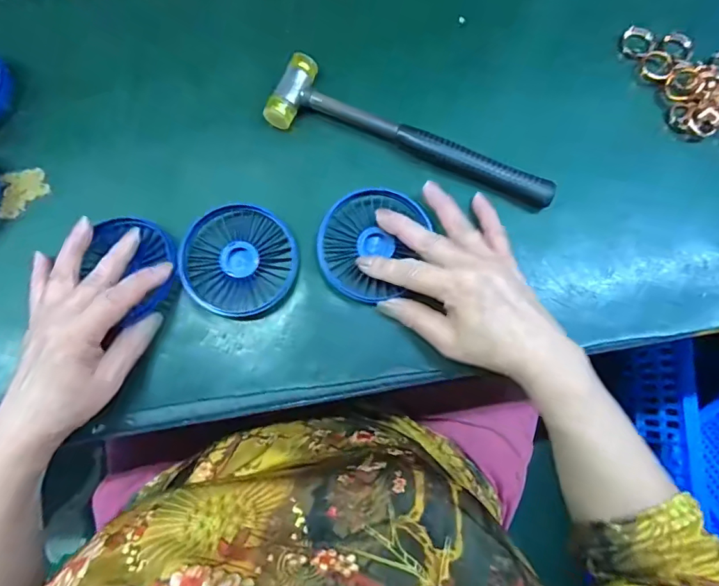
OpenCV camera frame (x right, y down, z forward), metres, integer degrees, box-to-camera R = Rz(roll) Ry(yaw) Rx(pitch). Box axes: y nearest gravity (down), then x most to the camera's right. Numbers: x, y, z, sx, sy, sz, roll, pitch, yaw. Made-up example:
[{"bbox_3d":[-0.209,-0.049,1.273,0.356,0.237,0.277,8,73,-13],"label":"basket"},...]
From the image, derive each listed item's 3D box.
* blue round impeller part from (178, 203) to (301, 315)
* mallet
[{"bbox_3d":[-0.093,-0.026,0.367,0.085,0.020,0.085,0,77,1],"label":"blue round impeller part"},{"bbox_3d":[0.039,-0.119,0.385,0.239,0.024,0.060,28,79,7],"label":"mallet"}]

